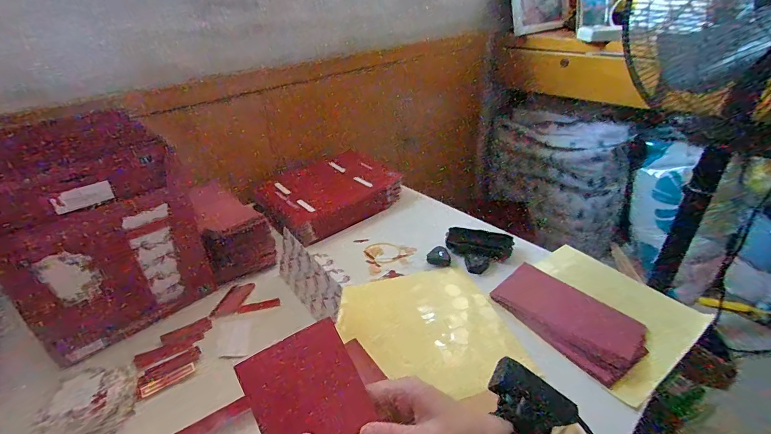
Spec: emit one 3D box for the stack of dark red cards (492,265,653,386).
[{"bbox_3d":[0.251,0.134,0.522,0.107,0.023,0.190,-21,36,-28],"label":"stack of dark red cards"}]

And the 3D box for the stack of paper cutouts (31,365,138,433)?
[{"bbox_3d":[-0.315,0.202,0.406,0.086,0.041,0.067,-29,40,-36],"label":"stack of paper cutouts"}]

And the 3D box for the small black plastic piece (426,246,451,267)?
[{"bbox_3d":[0.089,0.067,0.632,0.039,0.013,0.037,2,31,8],"label":"small black plastic piece"}]

